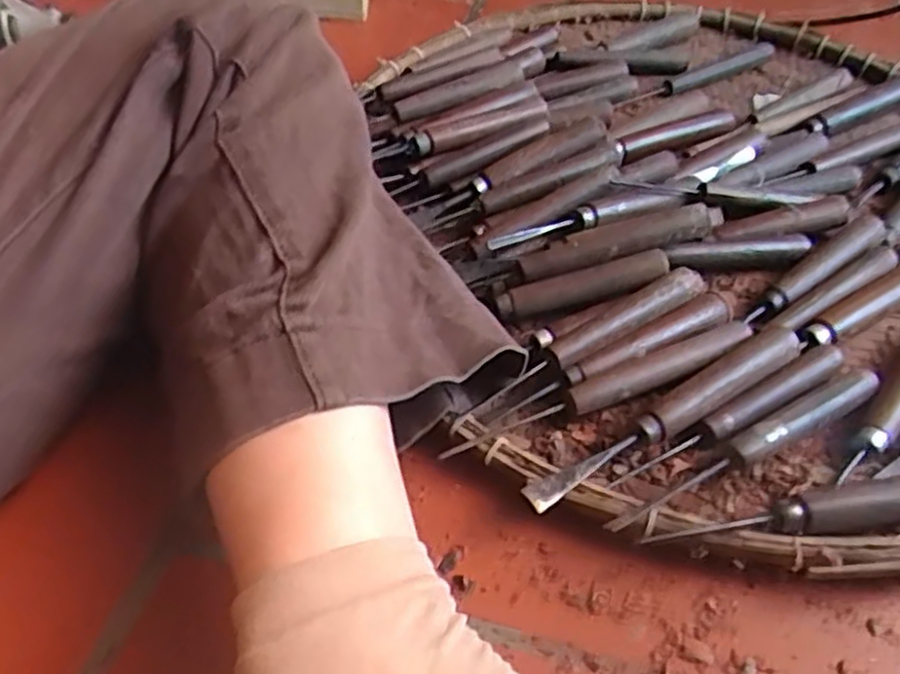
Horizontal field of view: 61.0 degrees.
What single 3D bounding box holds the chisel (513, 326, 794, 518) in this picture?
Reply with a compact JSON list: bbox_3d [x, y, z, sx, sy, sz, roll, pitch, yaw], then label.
[{"bbox_3d":[0.115,0.038,0.392,0.184,0.013,0.019,-27,54,-23],"label":"chisel"}]

